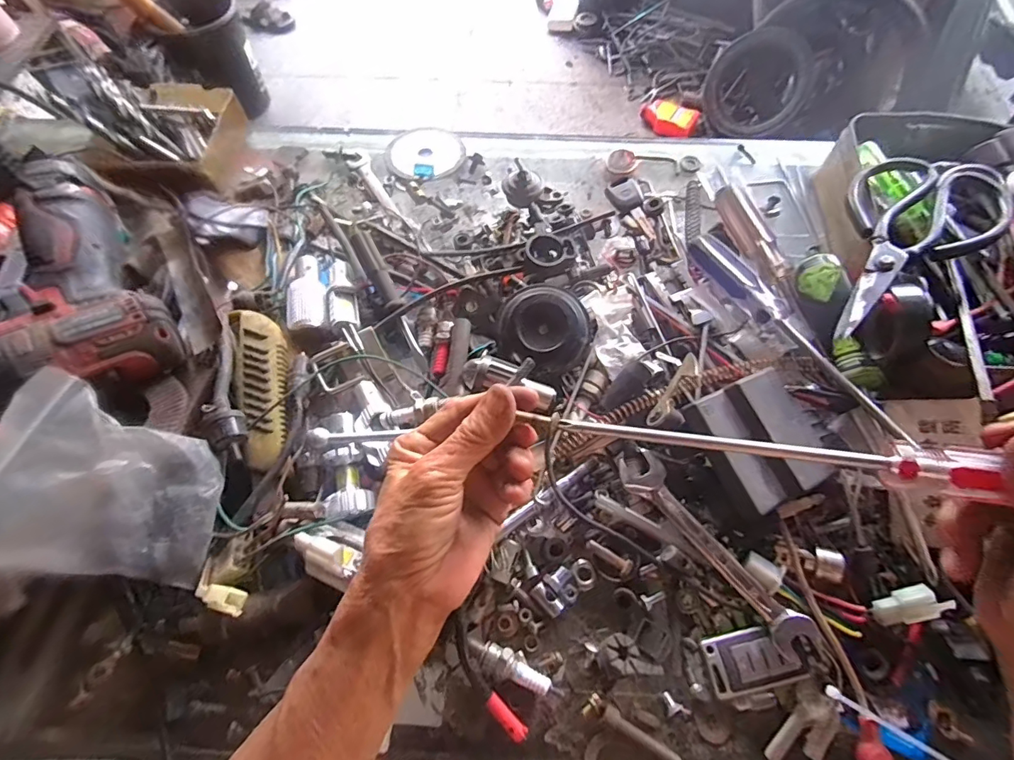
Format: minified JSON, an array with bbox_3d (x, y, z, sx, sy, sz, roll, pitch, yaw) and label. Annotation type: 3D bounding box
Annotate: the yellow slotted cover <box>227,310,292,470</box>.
[{"bbox_3d":[-0.170,0.001,0.340,0.034,0.015,0.118,-15,67,-6],"label":"yellow slotted cover"}]

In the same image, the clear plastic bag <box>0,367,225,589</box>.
[{"bbox_3d":[-0.214,0.062,0.262,0.013,0.114,0.090,-8,53,47],"label":"clear plastic bag"}]

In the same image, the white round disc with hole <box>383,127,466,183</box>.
[{"bbox_3d":[-0.079,-0.219,0.468,0.074,0.007,0.072,0,66,0],"label":"white round disc with hole"}]

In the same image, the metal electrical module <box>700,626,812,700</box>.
[{"bbox_3d":[0.146,0.164,0.285,0.056,0.010,0.032,-12,66,-5],"label":"metal electrical module"}]

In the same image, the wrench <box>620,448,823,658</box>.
[{"bbox_3d":[0.128,0.105,0.304,0.027,0.007,0.144,-36,71,-15],"label":"wrench"}]

